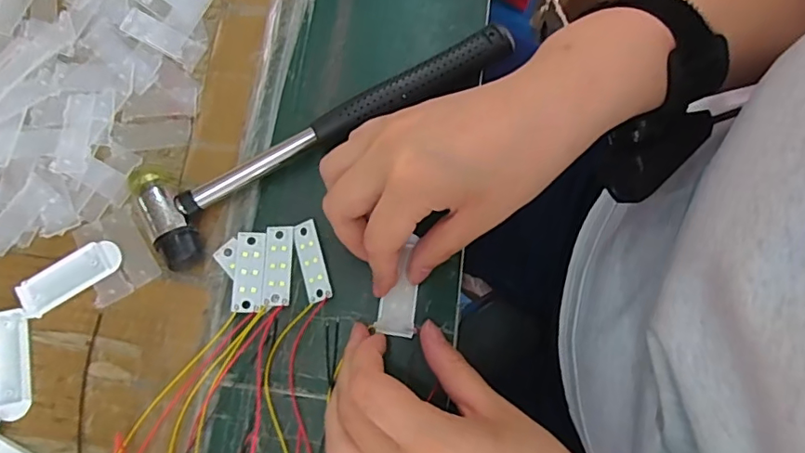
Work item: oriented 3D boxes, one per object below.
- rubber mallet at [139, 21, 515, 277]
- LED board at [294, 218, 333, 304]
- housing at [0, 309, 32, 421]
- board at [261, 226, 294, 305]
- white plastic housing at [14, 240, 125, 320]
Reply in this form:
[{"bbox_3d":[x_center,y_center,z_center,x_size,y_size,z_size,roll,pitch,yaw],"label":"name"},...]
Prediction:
[{"bbox_3d":[-0.043,-0.060,0.312,0.232,0.022,0.055,-33,80,-7],"label":"rubber mallet"},{"bbox_3d":[-0.051,0.019,0.302,0.013,0.005,0.046,-15,79,-4],"label":"LED board"},{"bbox_3d":[-0.216,0.075,0.289,0.022,0.005,0.057,-10,78,-3],"label":"housing"},{"bbox_3d":[-0.071,0.022,0.303,0.016,0.004,0.045,0,78,-1],"label":"board"},{"bbox_3d":[-0.188,0.027,0.298,0.058,0.006,0.022,-32,80,-7],"label":"white plastic housing"}]

